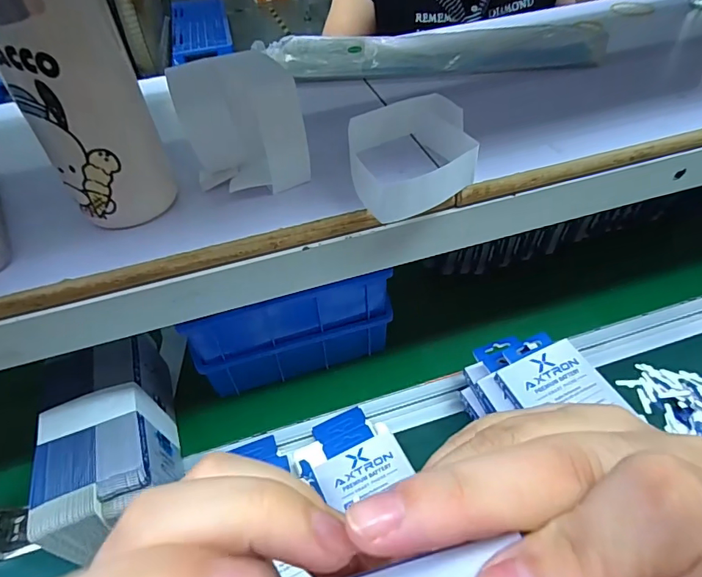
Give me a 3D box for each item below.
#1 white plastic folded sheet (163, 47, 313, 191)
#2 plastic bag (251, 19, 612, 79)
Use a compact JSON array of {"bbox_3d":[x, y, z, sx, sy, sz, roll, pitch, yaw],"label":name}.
[{"bbox_3d":[-0.068,-0.104,0.300,0.073,0.088,0.032,-10,46,-5],"label":"white plastic folded sheet"},{"bbox_3d":[0.080,-0.238,0.466,0.322,0.031,0.073,-4,46,1],"label":"plastic bag"}]

